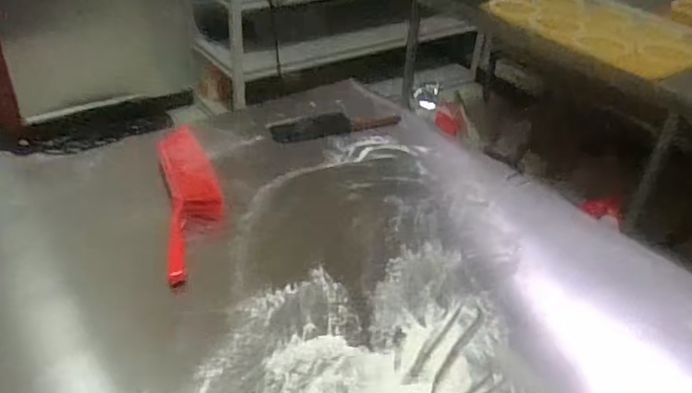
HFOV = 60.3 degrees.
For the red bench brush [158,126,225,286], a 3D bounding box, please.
[{"bbox_3d":[-0.259,-0.004,1.007,0.100,0.066,0.390,-8,38,-15],"label":"red bench brush"}]

